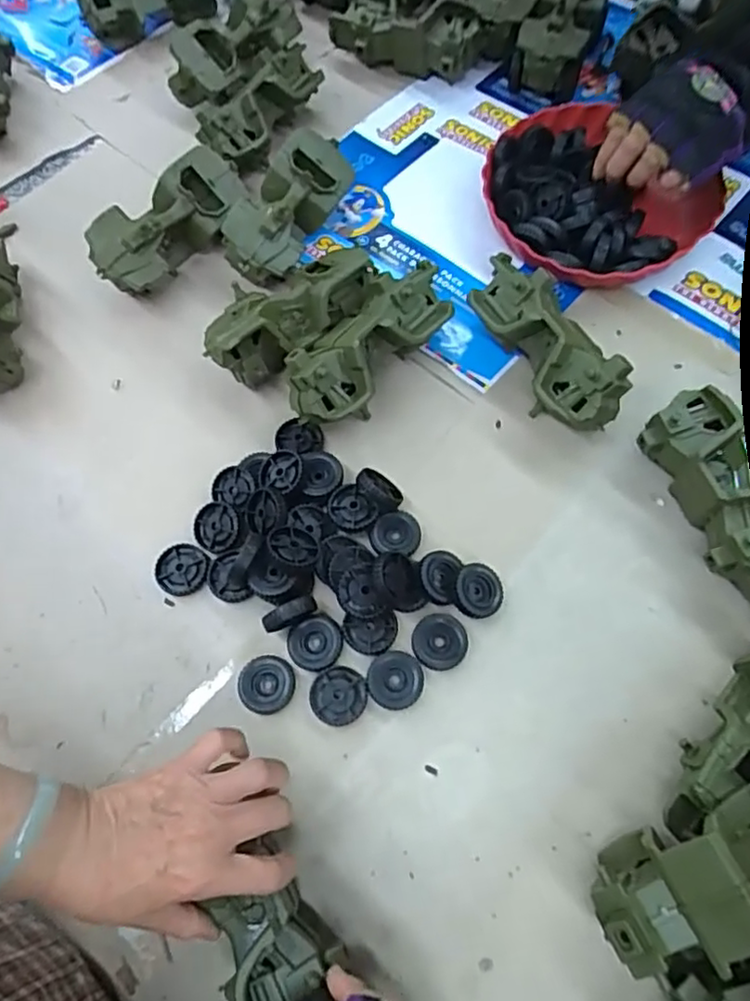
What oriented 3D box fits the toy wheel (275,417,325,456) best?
[{"bbox_3d":[-0.070,-0.058,0.582,0.044,0.016,0.040,-1,65,2],"label":"toy wheel"}]

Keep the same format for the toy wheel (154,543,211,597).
[{"bbox_3d":[-0.164,0.059,0.538,0.044,0.010,0.043,-1,65,2],"label":"toy wheel"}]

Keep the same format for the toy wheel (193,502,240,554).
[{"bbox_3d":[-0.137,0.025,0.545,0.039,0.011,0.043,-14,65,-4],"label":"toy wheel"}]

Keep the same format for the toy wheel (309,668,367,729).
[{"bbox_3d":[-0.028,0.153,0.491,0.043,0.008,0.043,-8,65,-2],"label":"toy wheel"}]

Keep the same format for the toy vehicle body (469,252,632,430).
[{"bbox_3d":[0.152,-0.141,0.580,0.068,0.079,0.190,-27,67,-10],"label":"toy vehicle body"}]

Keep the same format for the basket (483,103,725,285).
[{"bbox_3d":[0.220,-0.313,0.668,0.218,0.055,0.230,-1,65,2],"label":"basket"}]

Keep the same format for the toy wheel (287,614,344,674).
[{"bbox_3d":[-0.047,0.116,0.508,0.044,0.009,0.042,-1,65,2],"label":"toy wheel"}]

